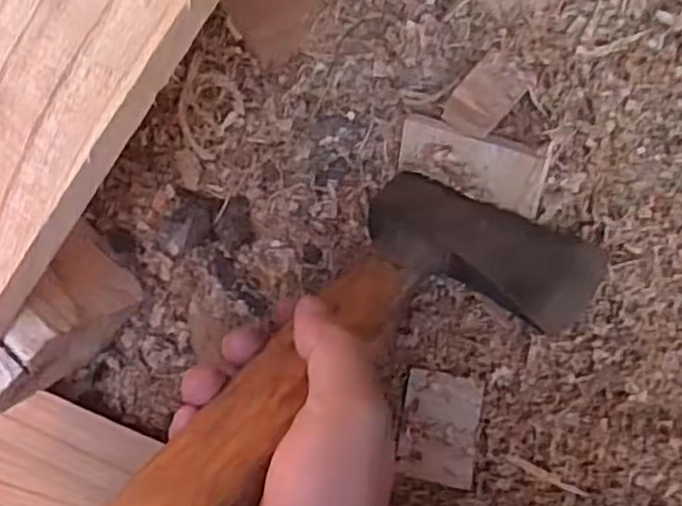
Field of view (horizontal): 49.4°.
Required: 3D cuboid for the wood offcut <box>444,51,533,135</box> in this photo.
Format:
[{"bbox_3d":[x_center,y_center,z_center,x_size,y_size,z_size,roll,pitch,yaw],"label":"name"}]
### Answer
[{"bbox_3d":[0.069,-0.074,0.354,0.025,0.014,0.041,40,94,7],"label":"wood offcut"}]

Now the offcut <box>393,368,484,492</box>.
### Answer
[{"bbox_3d":[0.049,0.087,0.369,0.037,0.006,0.053,7,90,8],"label":"offcut"}]

